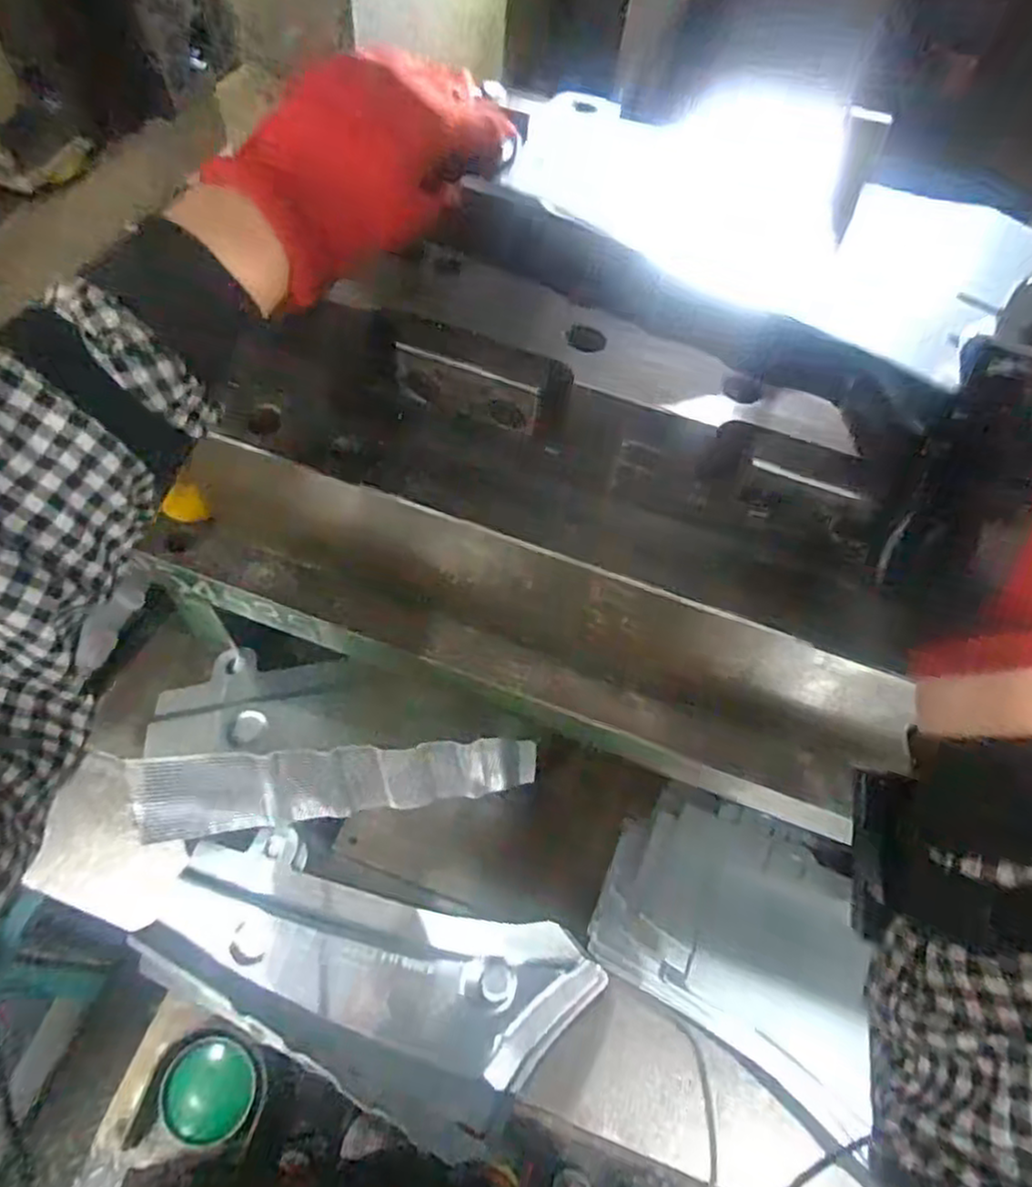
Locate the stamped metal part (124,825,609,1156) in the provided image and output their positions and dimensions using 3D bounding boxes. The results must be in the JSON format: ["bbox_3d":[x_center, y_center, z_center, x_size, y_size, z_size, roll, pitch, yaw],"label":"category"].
[{"bbox_3d":[-0.108,0.268,0.522,0.315,0.033,0.150,24,61,10],"label":"stamped metal part"}]

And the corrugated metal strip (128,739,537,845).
[{"bbox_3d":[-0.130,0.139,0.511,0.283,0.065,0.020,-6,25,0],"label":"corrugated metal strip"}]

